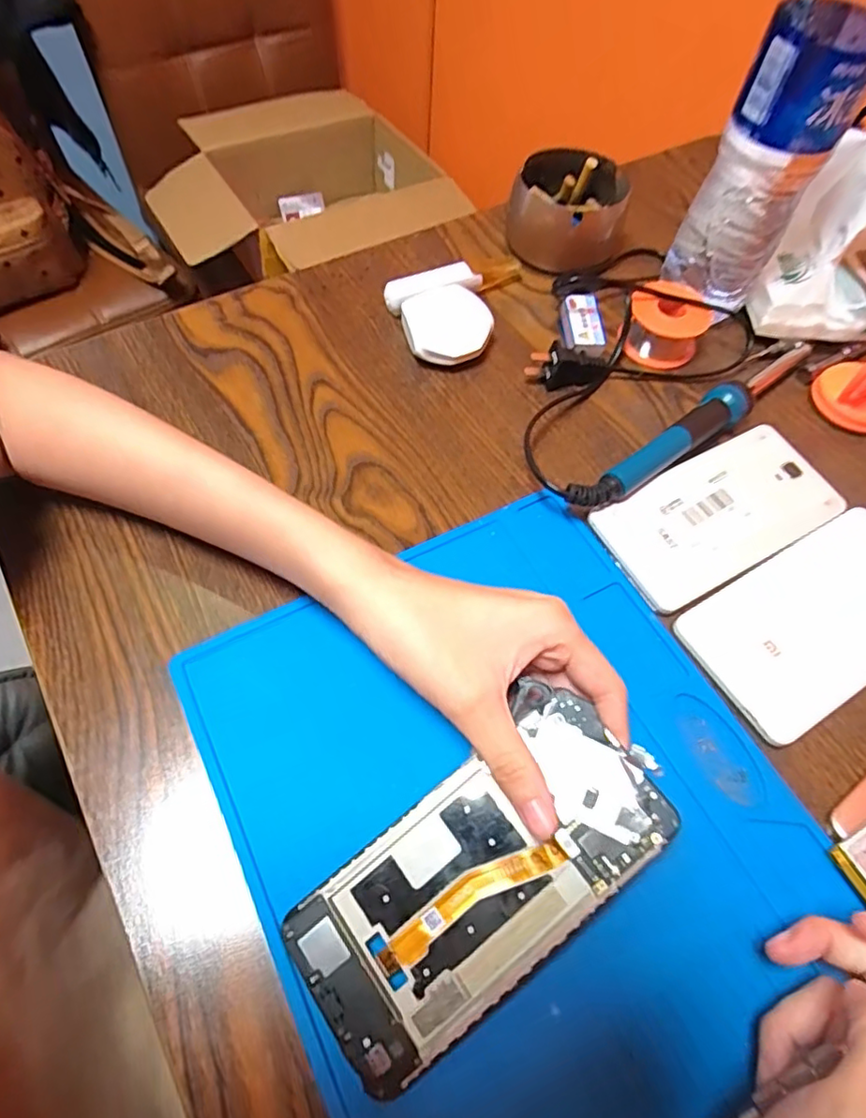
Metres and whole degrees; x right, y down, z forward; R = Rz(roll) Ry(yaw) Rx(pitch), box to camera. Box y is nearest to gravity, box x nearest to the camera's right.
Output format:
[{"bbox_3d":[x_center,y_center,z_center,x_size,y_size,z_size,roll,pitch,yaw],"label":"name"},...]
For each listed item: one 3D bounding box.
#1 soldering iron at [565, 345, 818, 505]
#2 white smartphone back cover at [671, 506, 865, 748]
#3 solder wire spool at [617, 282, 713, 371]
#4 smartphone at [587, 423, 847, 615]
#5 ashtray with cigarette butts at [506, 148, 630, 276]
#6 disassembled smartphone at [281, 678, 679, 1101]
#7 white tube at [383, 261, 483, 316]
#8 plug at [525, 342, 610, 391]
[{"bbox_3d":[0.167,-0.083,0.365,0.229,0.029,0.021,-33,67,-19],"label":"soldering iron"},{"bbox_3d":[0.207,0.030,0.314,0.149,0.010,0.075,-26,65,-17],"label":"white smartphone back cover"},{"bbox_3d":[0.159,-0.161,0.405,0.051,0.031,0.055,1,61,-3],"label":"solder wire spool"},{"bbox_3d":[0.165,-0.026,0.341,0.141,0.014,0.070,-26,65,-17],"label":"smartphone"},{"bbox_3d":[0.101,-0.261,0.446,0.085,0.052,0.080,12,61,3],"label":"ashtray with cigarette butts"},{"bbox_3d":[0.018,0.122,0.230,0.149,0.007,0.075,-38,69,-6],"label":"disassembled smartphone"},{"bbox_3d":[0.000,-0.190,0.419,0.072,0.022,0.022,-23,65,-15],"label":"white tube"},{"bbox_3d":[0.090,-0.124,0.385,0.054,0.026,0.016,-6,61,-7],"label":"plug"}]

